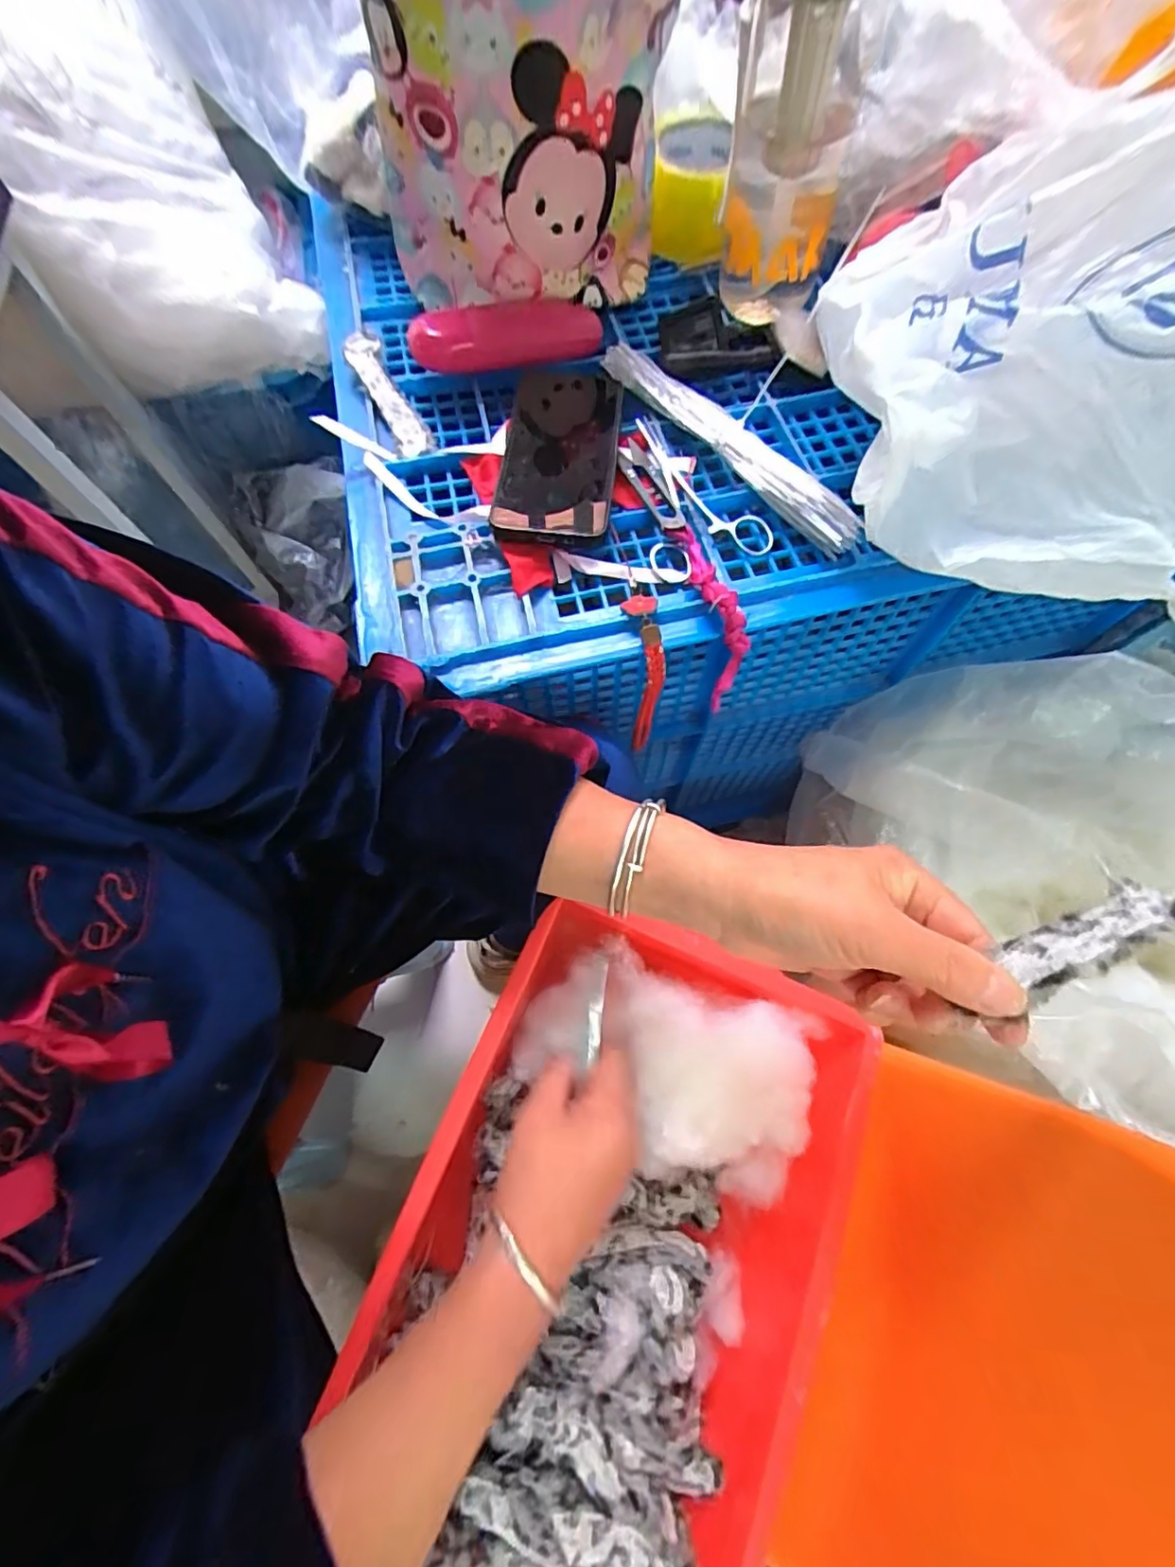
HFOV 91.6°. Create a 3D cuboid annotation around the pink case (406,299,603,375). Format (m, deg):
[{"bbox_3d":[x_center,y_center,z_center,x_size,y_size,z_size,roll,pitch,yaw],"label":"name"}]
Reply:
[{"bbox_3d":[-0.063,-0.356,0.451,0.150,0.032,0.049,-14,70,-4],"label":"pink case"}]

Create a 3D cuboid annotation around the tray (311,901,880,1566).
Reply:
[{"bbox_3d":[0.021,0.282,0.365,0.242,0.086,0.358,20,72,8],"label":"tray"}]

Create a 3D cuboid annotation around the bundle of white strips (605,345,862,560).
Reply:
[{"bbox_3d":[0.099,-0.250,0.415,0.026,0.025,0.256,-36,73,-11],"label":"bundle of white strips"}]

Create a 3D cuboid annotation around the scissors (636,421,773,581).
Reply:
[{"bbox_3d":[0.067,-0.207,0.401,0.084,0.011,0.133,-20,71,-5],"label":"scissors"}]

